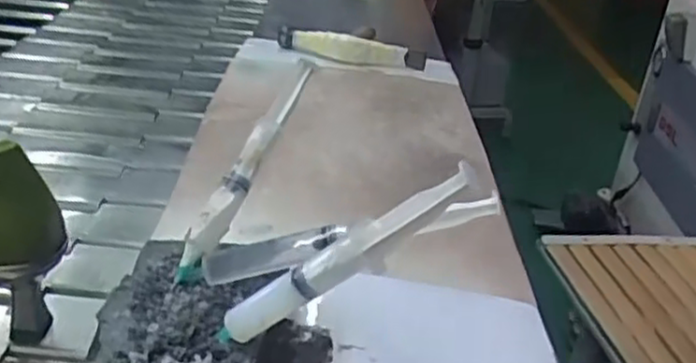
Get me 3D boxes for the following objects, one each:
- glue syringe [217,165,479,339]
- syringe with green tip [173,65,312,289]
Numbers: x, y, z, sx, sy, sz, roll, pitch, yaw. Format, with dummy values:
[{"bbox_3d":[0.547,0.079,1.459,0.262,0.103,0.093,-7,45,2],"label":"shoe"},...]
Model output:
[{"bbox_3d":[-0.004,0.033,0.316,0.016,0.141,0.011,49,24,-14],"label":"glue syringe"},{"bbox_3d":[-0.056,-0.007,0.401,0.014,0.013,0.136,21,72,26],"label":"syringe with green tip"}]

